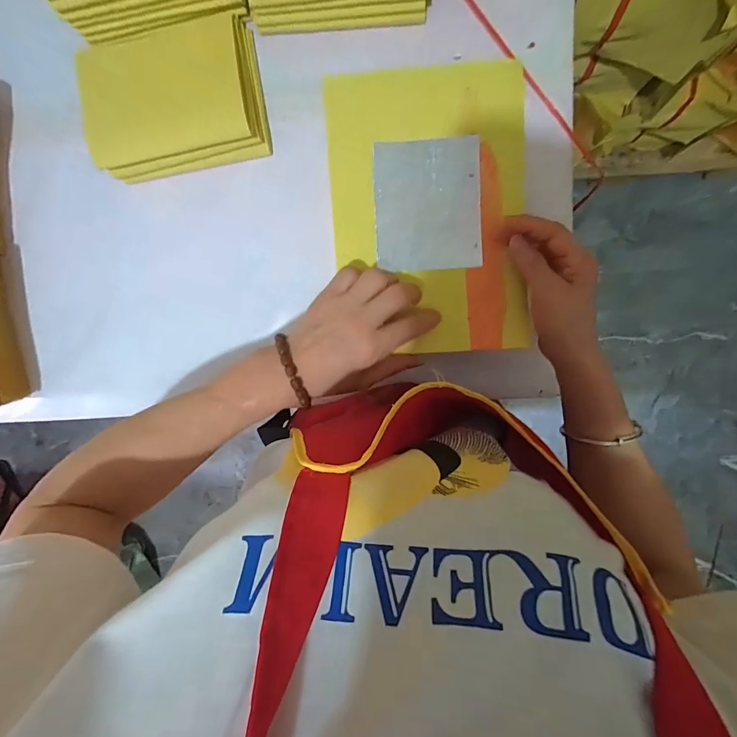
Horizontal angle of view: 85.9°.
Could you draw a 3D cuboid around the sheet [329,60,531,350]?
[{"bbox_3d":[0.050,-0.125,0.328,0.154,0.016,0.219,-4,97,3],"label":"sheet"}]

